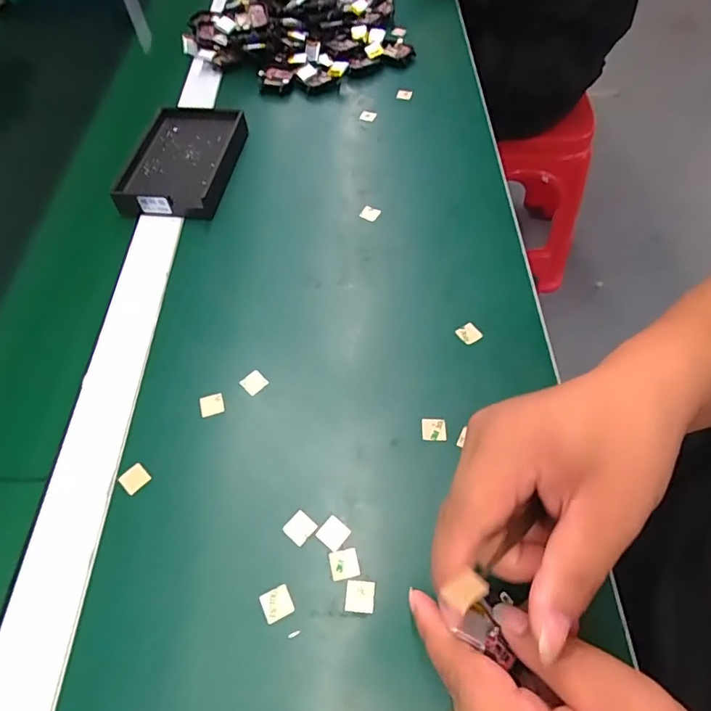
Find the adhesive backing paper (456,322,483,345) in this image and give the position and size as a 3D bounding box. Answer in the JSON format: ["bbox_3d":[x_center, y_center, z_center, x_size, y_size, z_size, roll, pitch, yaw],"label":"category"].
[{"bbox_3d":[0.086,-0.016,0.370,0.015,0.004,0.014,-32,72,-9],"label":"adhesive backing paper"}]

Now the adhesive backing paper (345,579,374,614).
[{"bbox_3d":[0.003,0.135,0.274,0.016,0.004,0.016,3,59,5],"label":"adhesive backing paper"}]

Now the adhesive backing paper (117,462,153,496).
[{"bbox_3d":[-0.141,0.079,0.313,0.017,0.004,0.016,36,66,24],"label":"adhesive backing paper"}]

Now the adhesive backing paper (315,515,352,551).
[{"bbox_3d":[-0.013,0.105,0.292,0.016,0.004,0.016,36,65,22],"label":"adhesive backing paper"}]

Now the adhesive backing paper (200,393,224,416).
[{"bbox_3d":[-0.100,0.034,0.342,0.016,0.004,0.016,-16,57,-7],"label":"adhesive backing paper"}]

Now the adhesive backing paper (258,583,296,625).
[{"bbox_3d":[-0.044,0.138,0.273,0.017,0.004,0.016,-24,59,-16],"label":"adhesive backing paper"}]

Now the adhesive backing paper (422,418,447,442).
[{"bbox_3d":[0.053,0.049,0.327,0.016,0.004,0.016,0,57,2],"label":"adhesive backing paper"}]

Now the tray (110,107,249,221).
[{"bbox_3d":[-0.161,-0.189,0.468,0.089,0.025,0.141,4,57,4],"label":"tray"}]

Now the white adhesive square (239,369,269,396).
[{"bbox_3d":[-0.072,0.019,0.349,0.016,0.004,0.016,-40,64,-21],"label":"white adhesive square"}]

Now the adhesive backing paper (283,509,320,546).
[{"bbox_3d":[-0.033,0.103,0.294,0.016,0.004,0.017,36,65,22],"label":"adhesive backing paper"}]

